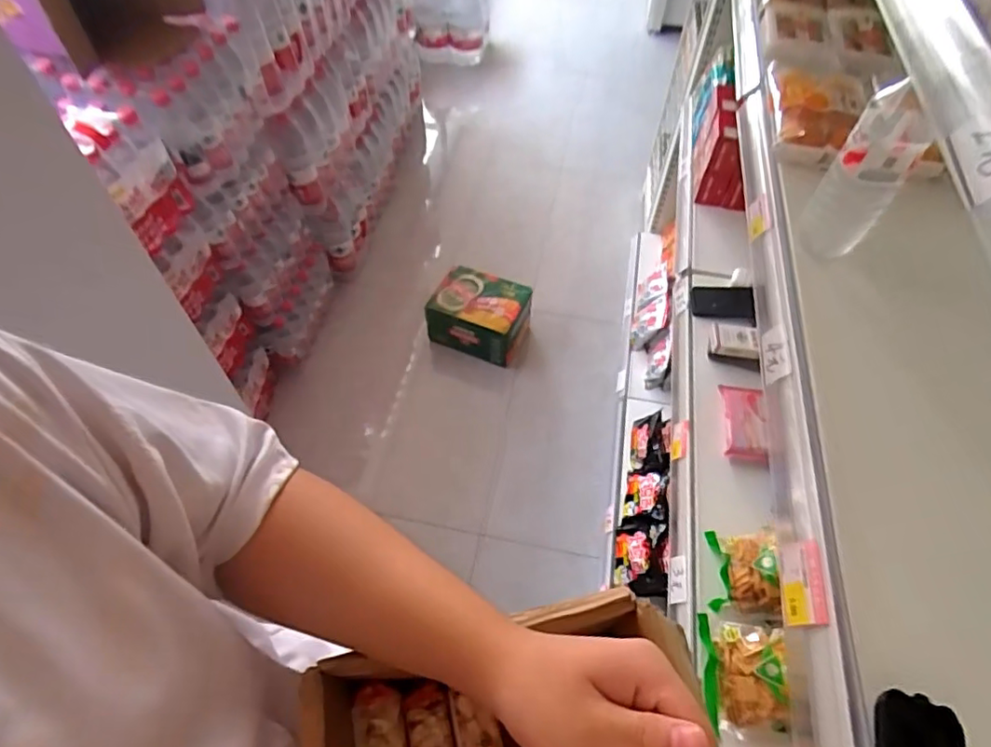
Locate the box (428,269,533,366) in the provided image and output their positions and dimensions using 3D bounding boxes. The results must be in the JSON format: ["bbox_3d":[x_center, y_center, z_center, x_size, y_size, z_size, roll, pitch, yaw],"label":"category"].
[{"bbox_3d":[-0.040,-0.181,1.834,0.292,0.200,0.232,19,57,13],"label":"box"}]

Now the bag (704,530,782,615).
[{"bbox_3d":[0.365,0.285,0.840,0.045,0.103,0.118,30,52,-30],"label":"bag"}]

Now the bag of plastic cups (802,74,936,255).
[{"bbox_3d":[0.395,-0.207,0.630,0.068,0.185,0.055,26,59,17],"label":"bag of plastic cups"}]

